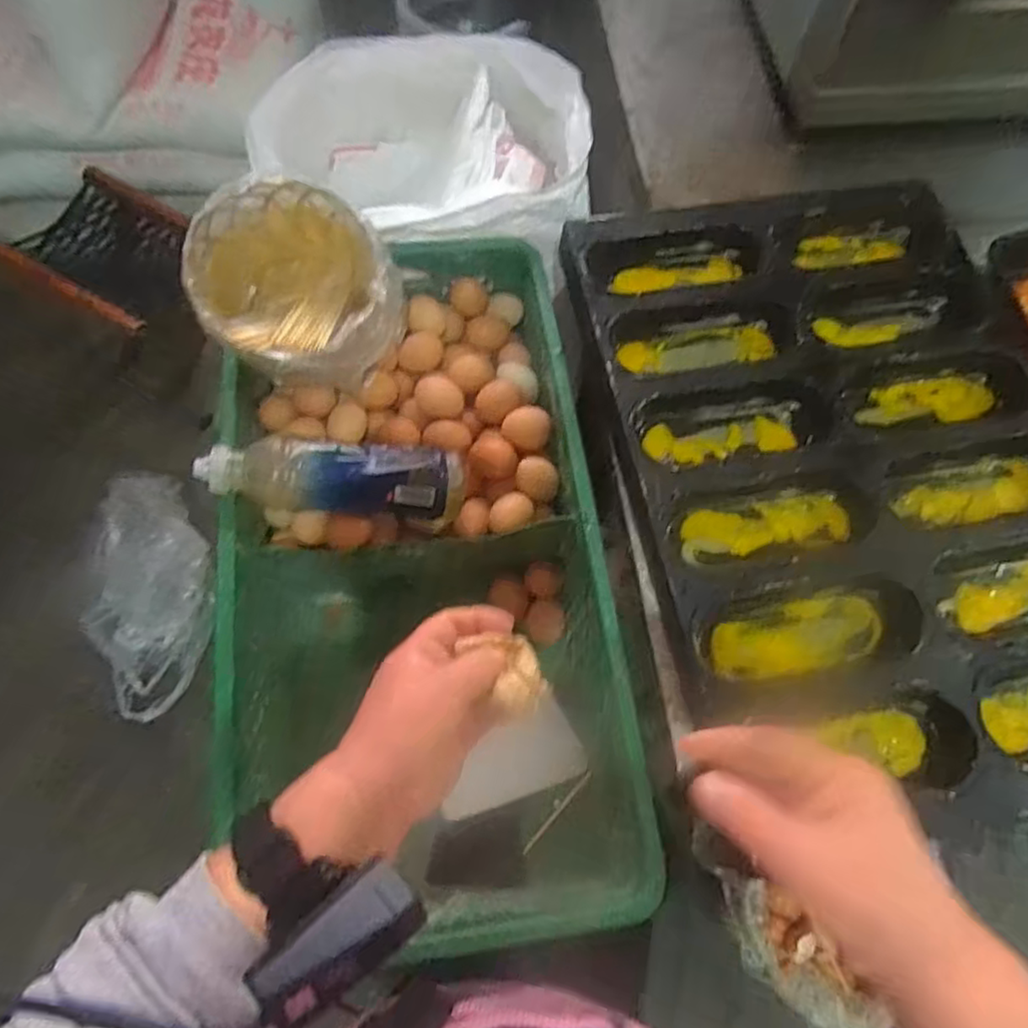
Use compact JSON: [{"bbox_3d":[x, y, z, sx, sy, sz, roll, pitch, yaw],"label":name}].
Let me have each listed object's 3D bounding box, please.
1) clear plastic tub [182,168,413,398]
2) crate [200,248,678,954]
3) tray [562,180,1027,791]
[{"bbox_3d":[-0.199,-0.204,0.647,0.173,0.135,0.169,1,68,-3],"label":"clear plastic tub"},{"bbox_3d":[-0.094,0.037,0.670,0.329,0.212,0.651,-6,69,-6],"label":"crate"},{"bbox_3d":[0.300,-0.064,0.618,0.409,0.045,0.581,-9,69,-7],"label":"tray"}]

